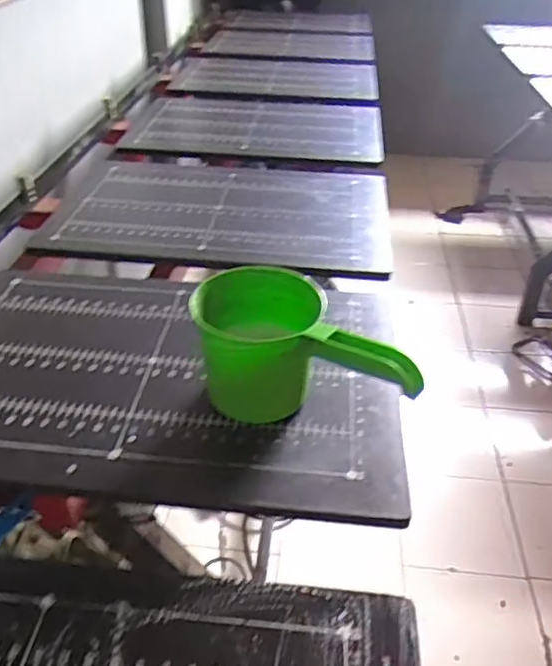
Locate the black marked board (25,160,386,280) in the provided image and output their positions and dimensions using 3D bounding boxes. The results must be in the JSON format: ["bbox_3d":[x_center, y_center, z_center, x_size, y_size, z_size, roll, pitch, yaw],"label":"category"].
[{"bbox_3d":[-0.111,-0.242,1.164,0.628,0.015,0.421,5,35,5],"label":"black marked board"}]

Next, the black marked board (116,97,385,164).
[{"bbox_3d":[-0.041,-0.516,1.542,0.609,0.037,0.435,6,36,9],"label":"black marked board"}]

